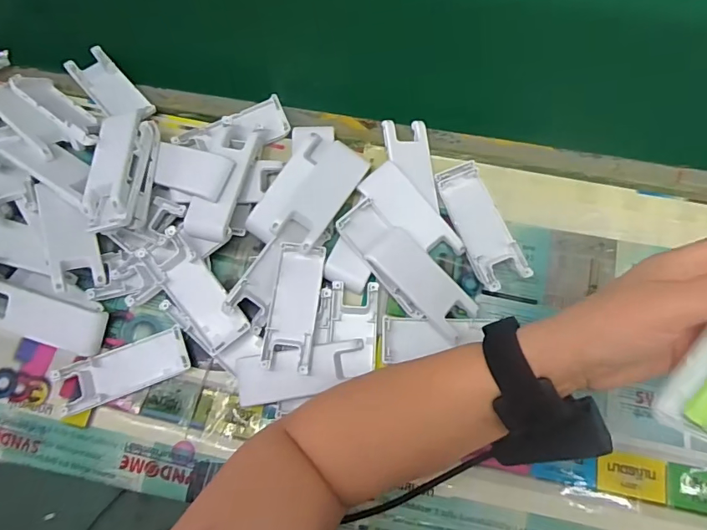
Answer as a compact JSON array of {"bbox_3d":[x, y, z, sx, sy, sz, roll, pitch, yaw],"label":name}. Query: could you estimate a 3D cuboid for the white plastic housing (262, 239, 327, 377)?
[{"bbox_3d":[-0.048,0.033,0.389,0.037,0.019,0.101,7,76,2],"label":"white plastic housing"}]

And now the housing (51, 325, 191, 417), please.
[{"bbox_3d":[-0.189,0.086,0.395,0.104,0.012,0.039,-21,76,-5],"label":"housing"}]

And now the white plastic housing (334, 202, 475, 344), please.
[{"bbox_3d":[0.045,0.003,0.395,0.044,0.019,0.130,-43,79,-10],"label":"white plastic housing"}]

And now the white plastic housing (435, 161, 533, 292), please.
[{"bbox_3d":[0.109,-0.034,0.417,0.042,0.020,0.112,-22,76,-5],"label":"white plastic housing"}]

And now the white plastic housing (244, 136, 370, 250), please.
[{"bbox_3d":[-0.039,-0.065,0.405,0.064,0.016,0.106,32,78,8],"label":"white plastic housing"}]

